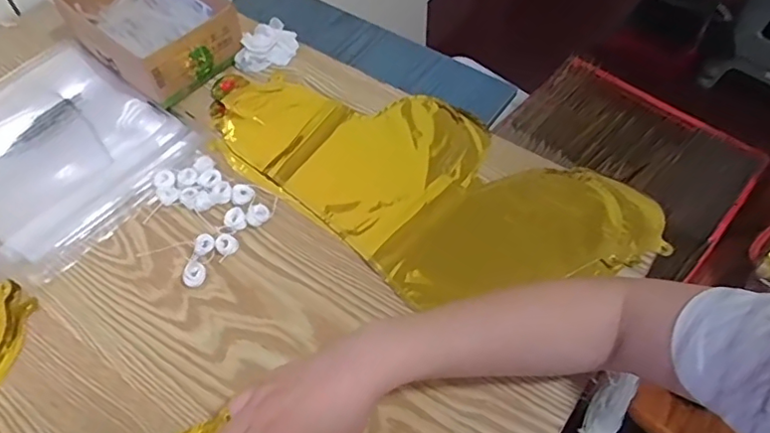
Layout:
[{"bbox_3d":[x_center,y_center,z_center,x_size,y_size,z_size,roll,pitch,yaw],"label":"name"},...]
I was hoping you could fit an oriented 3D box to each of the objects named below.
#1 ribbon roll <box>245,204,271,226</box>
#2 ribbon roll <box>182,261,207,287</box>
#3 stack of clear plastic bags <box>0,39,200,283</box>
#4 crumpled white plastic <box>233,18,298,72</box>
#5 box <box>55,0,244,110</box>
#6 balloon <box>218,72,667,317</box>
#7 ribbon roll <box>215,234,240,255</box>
[{"bbox_3d":[-0.119,-0.002,0.539,0.021,0.009,0.022,-1,54,1],"label":"ribbon roll"},{"bbox_3d":[-0.169,0.051,0.505,0.020,0.008,0.022,-1,54,1],"label":"ribbon roll"},{"bbox_3d":[-0.333,-0.071,0.584,0.236,0.028,0.206,32,61,22],"label":"stack of clear plastic bags"},{"bbox_3d":[-0.136,-0.196,0.655,0.046,0.027,0.075,38,64,25],"label":"crumpled white plastic"},{"bbox_3d":[-0.271,-0.221,0.654,0.198,0.066,0.126,36,63,24],"label":"box"},{"bbox_3d":[0.026,-0.039,0.561,0.433,0.014,0.211,29,60,20],"label":"balloon"},{"bbox_3d":[-0.144,0.025,0.521,0.019,0.007,0.019,-1,54,1],"label":"ribbon roll"}]

